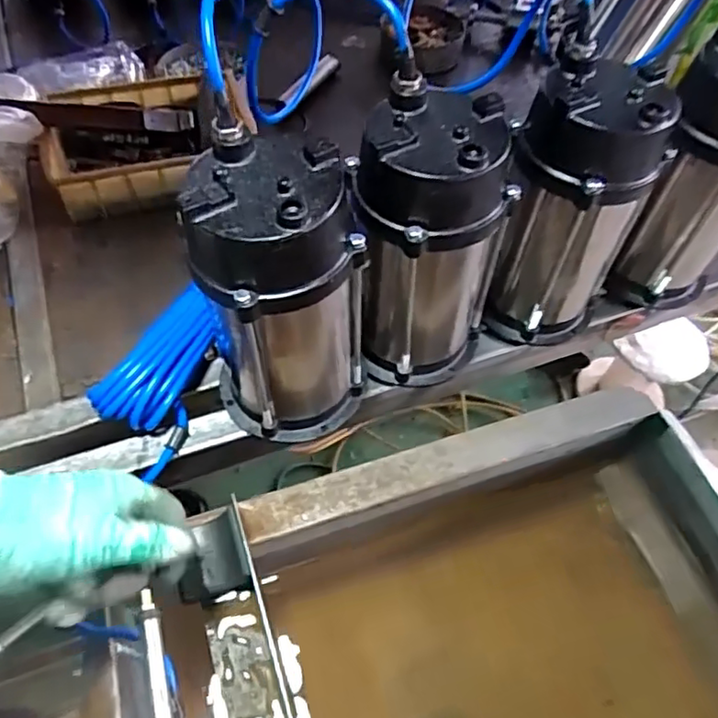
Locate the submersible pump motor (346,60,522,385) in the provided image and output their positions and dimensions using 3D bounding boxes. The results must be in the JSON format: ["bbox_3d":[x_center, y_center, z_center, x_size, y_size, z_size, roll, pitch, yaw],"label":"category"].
[{"bbox_3d":[0.054,-0.092,0.553,0.127,0.259,0.112,35,61,20],"label":"submersible pump motor"}]

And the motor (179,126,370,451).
[{"bbox_3d":[-0.063,-0.041,0.510,0.130,0.258,0.115,-6,56,-7],"label":"motor"}]

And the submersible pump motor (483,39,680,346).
[{"bbox_3d":[0.195,-0.136,0.585,0.123,0.248,0.121,23,58,13],"label":"submersible pump motor"}]

